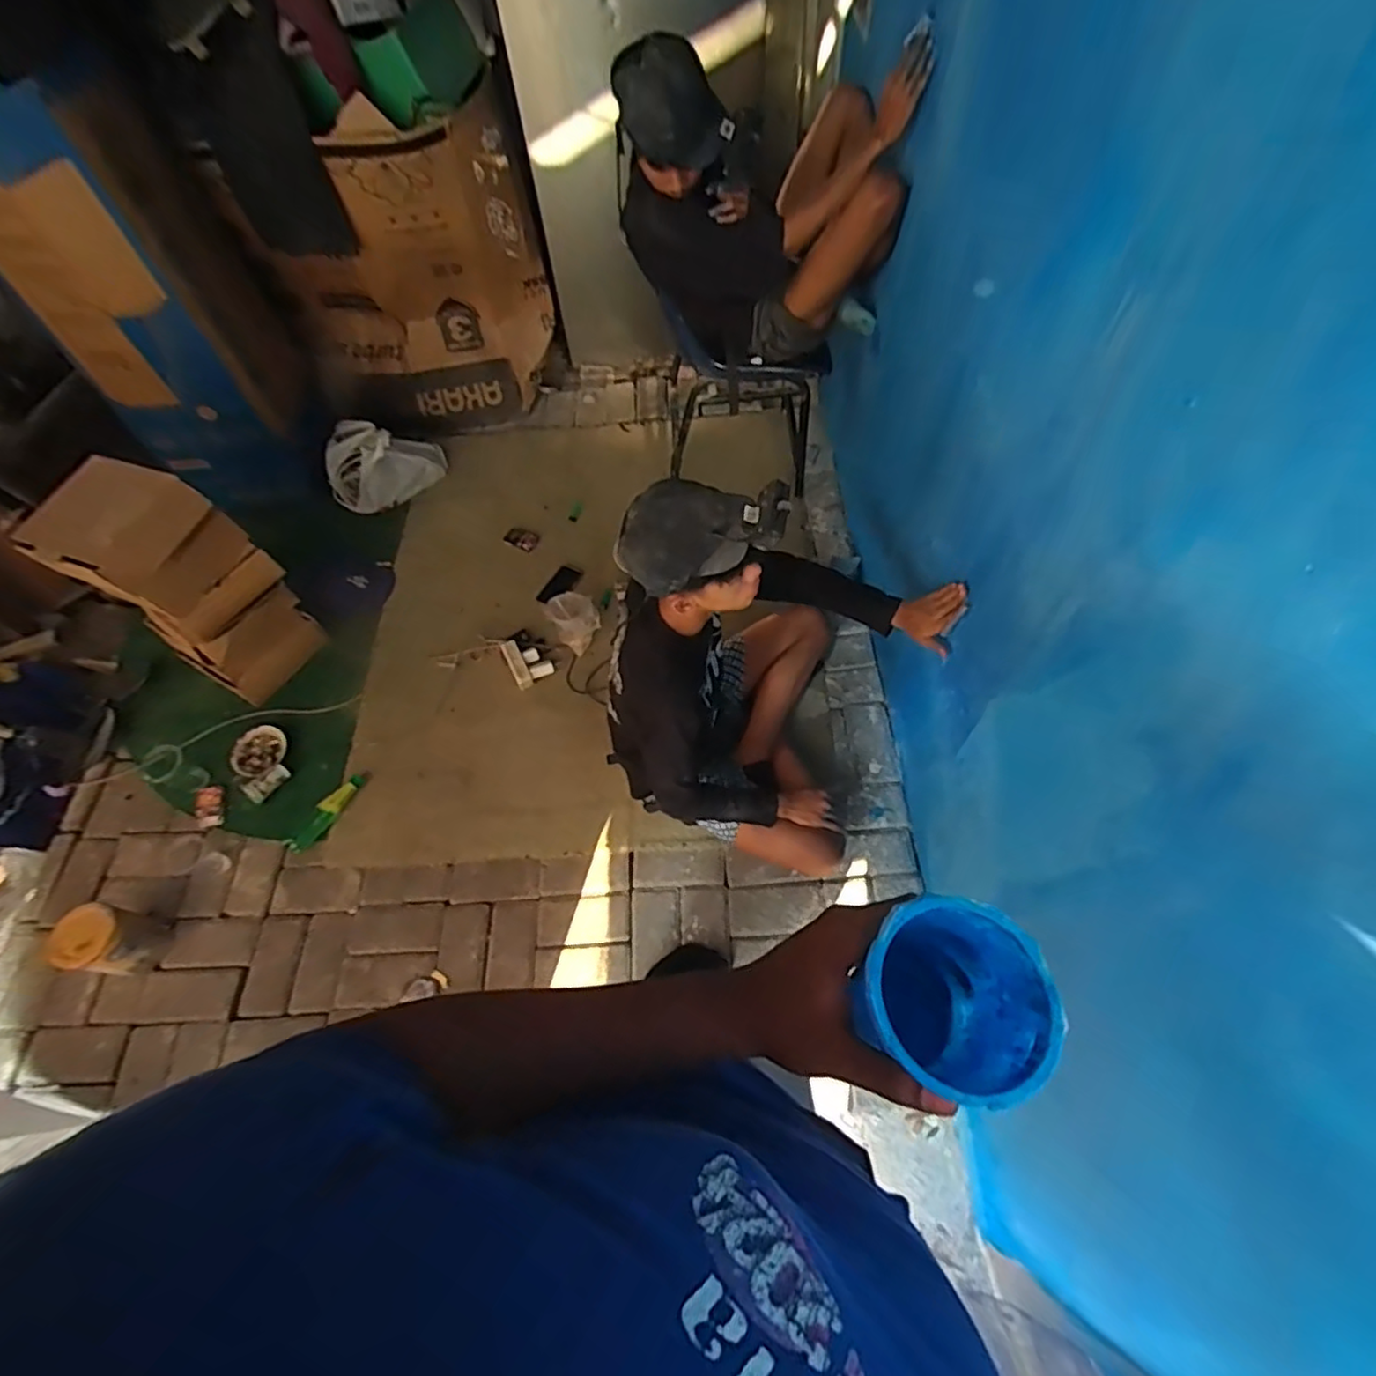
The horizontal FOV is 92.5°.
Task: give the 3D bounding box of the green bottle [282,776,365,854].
[{"bbox_3d":[-0.919,0.313,1.673,0.064,0.044,0.235,33,67,19],"label":"green bottle"}]

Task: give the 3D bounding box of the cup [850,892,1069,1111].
[{"bbox_3d":[0.138,0.173,0.369,0.089,0.114,0.085,-1,61,2],"label":"cup"}]

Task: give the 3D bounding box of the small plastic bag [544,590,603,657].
[{"bbox_3d":[-0.308,-0.178,1.788,0.131,0.151,0.115,-21,62,-9],"label":"small plastic bag"}]

